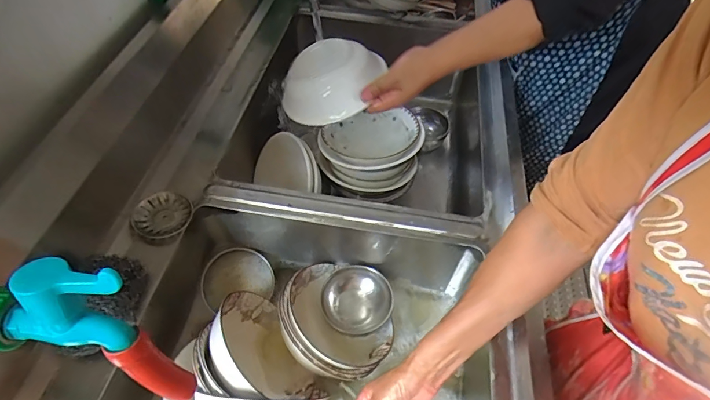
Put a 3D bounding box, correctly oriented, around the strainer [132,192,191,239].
[{"bbox_3d":[-0.260,0.022,0.536,0.070,0.018,0.068,-15,55,-14],"label":"strainer"}]

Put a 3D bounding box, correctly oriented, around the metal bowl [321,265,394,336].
[{"bbox_3d":[0.002,0.156,0.612,0.101,0.049,0.103,1,52,-2],"label":"metal bowl"}]

